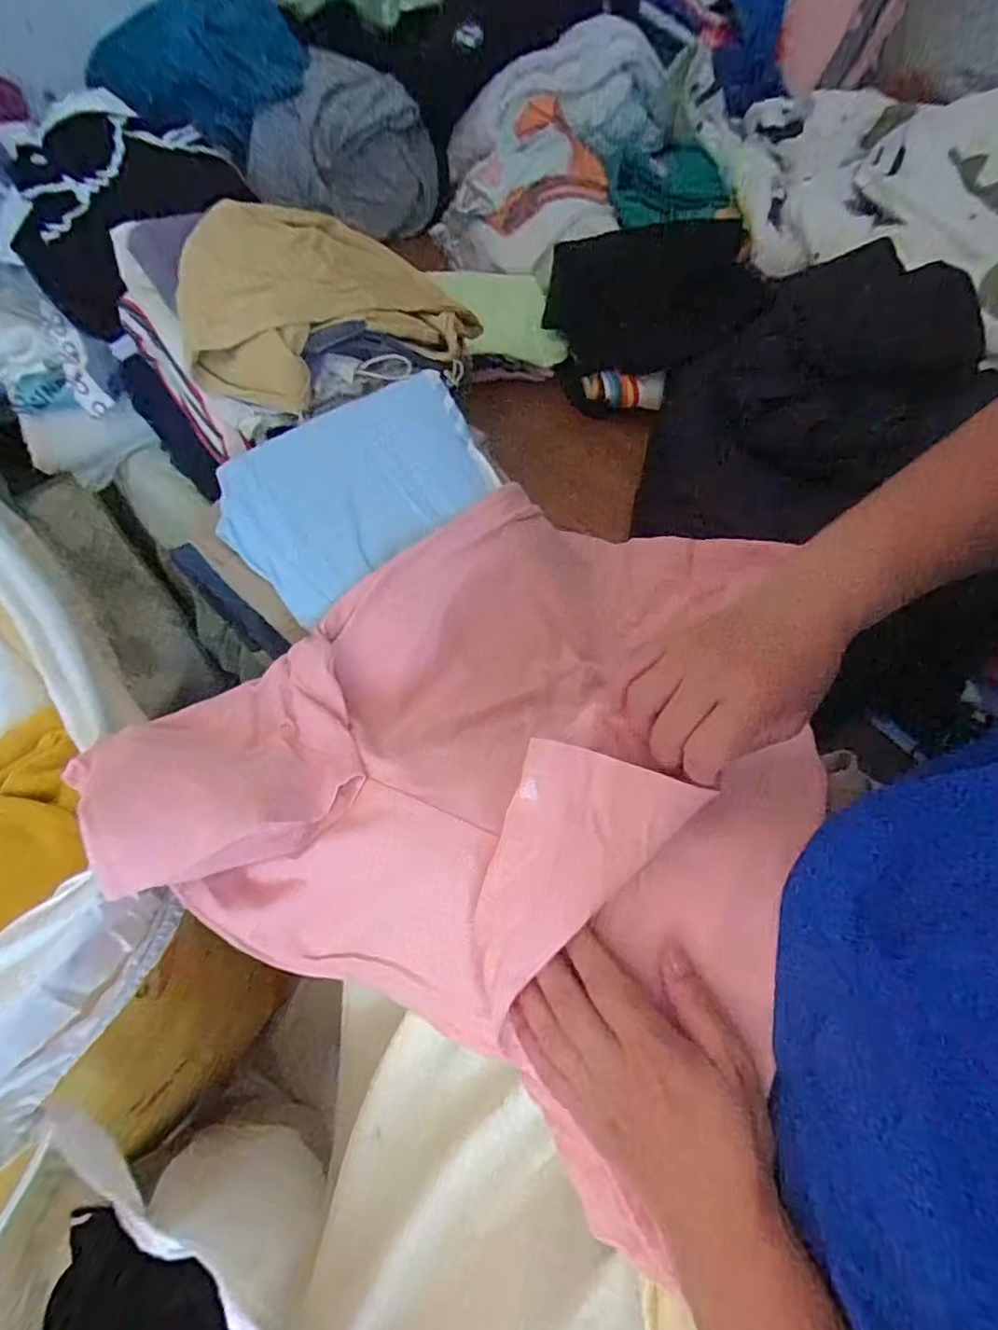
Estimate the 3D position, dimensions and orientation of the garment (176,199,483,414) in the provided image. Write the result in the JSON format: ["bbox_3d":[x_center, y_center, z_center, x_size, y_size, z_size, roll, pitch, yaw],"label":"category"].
[{"bbox_3d":[-0.166,-0.355,0.563,0.293,0.086,0.195,-33,66,-22],"label":"garment"}]

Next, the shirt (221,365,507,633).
[{"bbox_3d":[-0.107,-0.142,0.493,0.225,0.024,0.156,-41,86,-20],"label":"shirt"}]

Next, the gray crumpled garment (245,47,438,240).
[{"bbox_3d":[-0.236,-0.783,0.915,0.286,0.172,0.091,-9,60,-10],"label":"gray crumpled garment"}]

